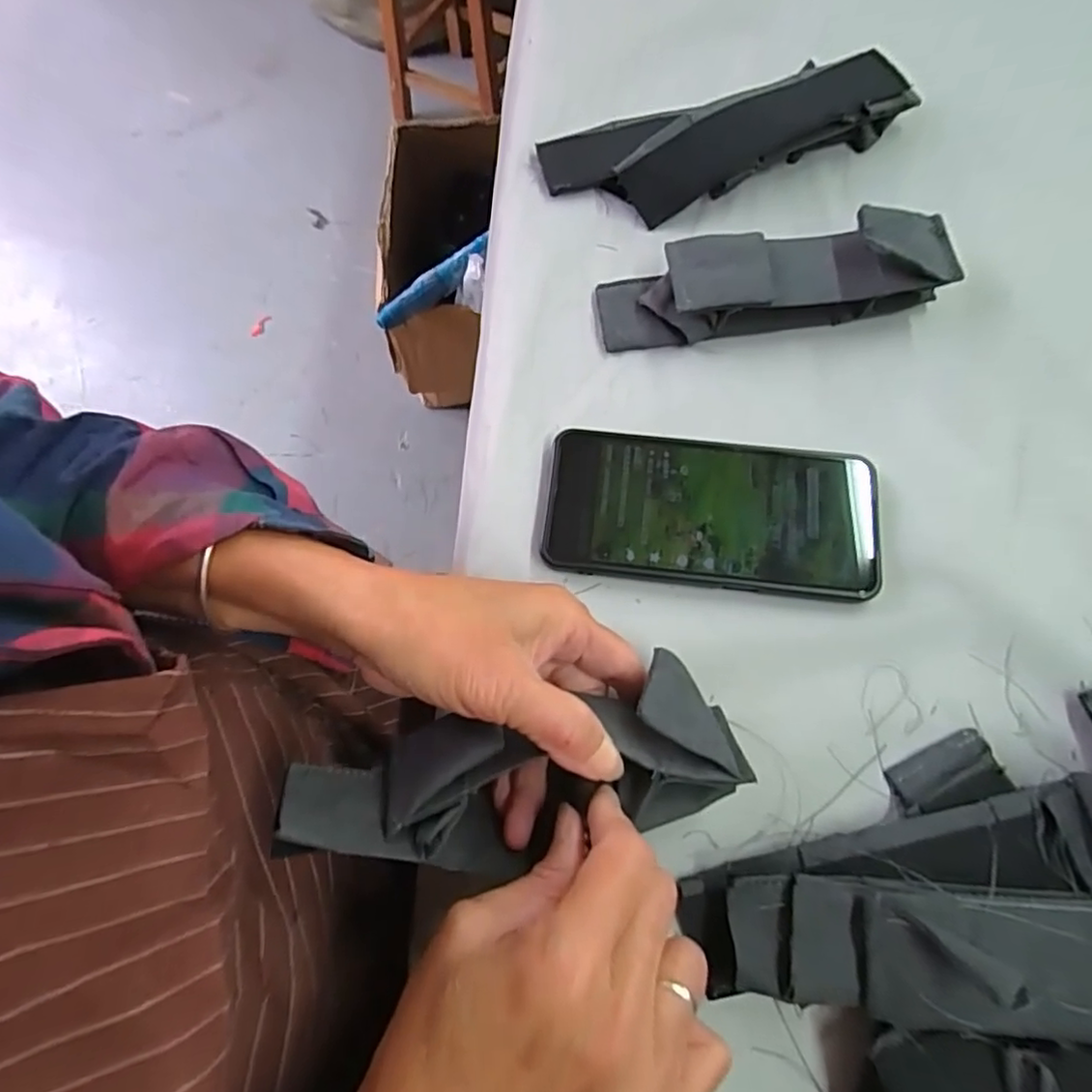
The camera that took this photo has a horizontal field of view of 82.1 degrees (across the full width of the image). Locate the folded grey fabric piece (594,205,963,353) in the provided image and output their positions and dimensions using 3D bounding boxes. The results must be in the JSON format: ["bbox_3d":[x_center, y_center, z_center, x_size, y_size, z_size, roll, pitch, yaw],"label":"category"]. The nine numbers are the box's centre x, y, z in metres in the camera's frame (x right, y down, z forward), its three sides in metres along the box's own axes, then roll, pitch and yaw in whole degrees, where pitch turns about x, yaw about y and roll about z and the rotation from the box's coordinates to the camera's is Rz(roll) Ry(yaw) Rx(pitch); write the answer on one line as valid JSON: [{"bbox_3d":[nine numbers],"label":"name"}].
[{"bbox_3d":[0.124,-0.148,0.346,0.190,0.035,0.048,-8,70,-2],"label":"folded grey fabric piece"}]

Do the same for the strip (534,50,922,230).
[{"bbox_3d":[0.112,-0.251,0.386,0.223,0.031,0.073,-14,71,-4],"label":"strip"}]

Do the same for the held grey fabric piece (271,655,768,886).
[{"bbox_3d":[-0.010,0.090,0.246,0.173,0.044,0.063,-9,70,-7],"label":"held grey fabric piece"}]

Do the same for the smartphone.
[{"bbox_3d":[0.082,-0.017,0.315,0.162,0.009,0.075,6,71,3],"label":"smartphone"}]

